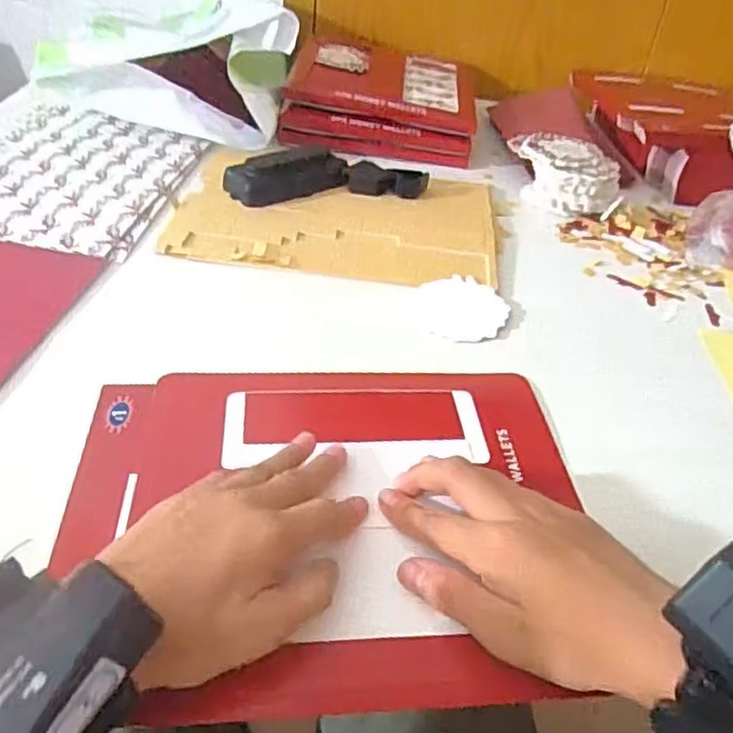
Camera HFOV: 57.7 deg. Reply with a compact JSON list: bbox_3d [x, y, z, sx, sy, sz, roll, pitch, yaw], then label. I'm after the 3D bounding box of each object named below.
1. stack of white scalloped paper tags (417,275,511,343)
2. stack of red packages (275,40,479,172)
[{"bbox_3d":[0.069,-0.043,0.476,0.063,0.004,0.071,-5,43,-12],"label":"stack of white scalloped paper tags"},{"bbox_3d":[0.015,-0.287,0.713,0.195,0.059,0.165,4,42,-2],"label":"stack of red packages"}]

